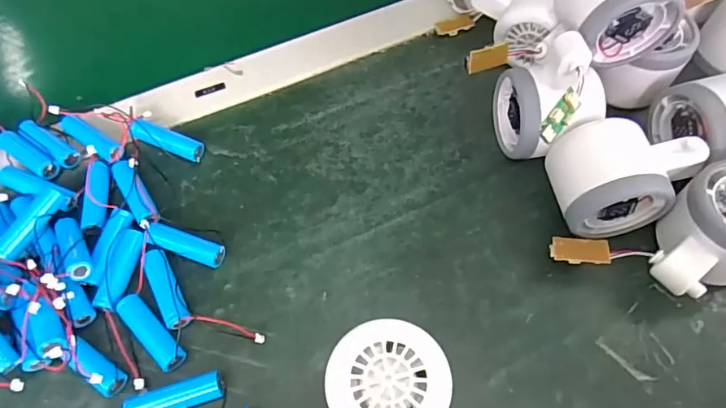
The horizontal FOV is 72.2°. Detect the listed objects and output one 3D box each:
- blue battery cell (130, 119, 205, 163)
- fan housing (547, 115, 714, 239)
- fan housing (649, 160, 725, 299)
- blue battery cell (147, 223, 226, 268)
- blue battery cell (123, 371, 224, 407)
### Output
[{"bbox_3d":[-0.135,-0.044,0.344,0.050,0.014,0.014,20,62,-5],"label":"blue battery cell"},{"bbox_3d":[0.156,-0.017,0.306,0.082,0.055,0.060,-7,61,-3],"label":"fan housing"},{"bbox_3d":[0.200,0.017,0.286,0.083,0.053,0.056,-22,63,-11],"label":"fan housing"},{"bbox_3d":[-0.110,0.026,0.311,0.047,0.015,0.017,15,62,9],"label":"blue battery cell"},{"bbox_3d":[-0.101,0.105,0.268,0.049,0.013,0.014,-17,62,-8],"label":"blue battery cell"}]

